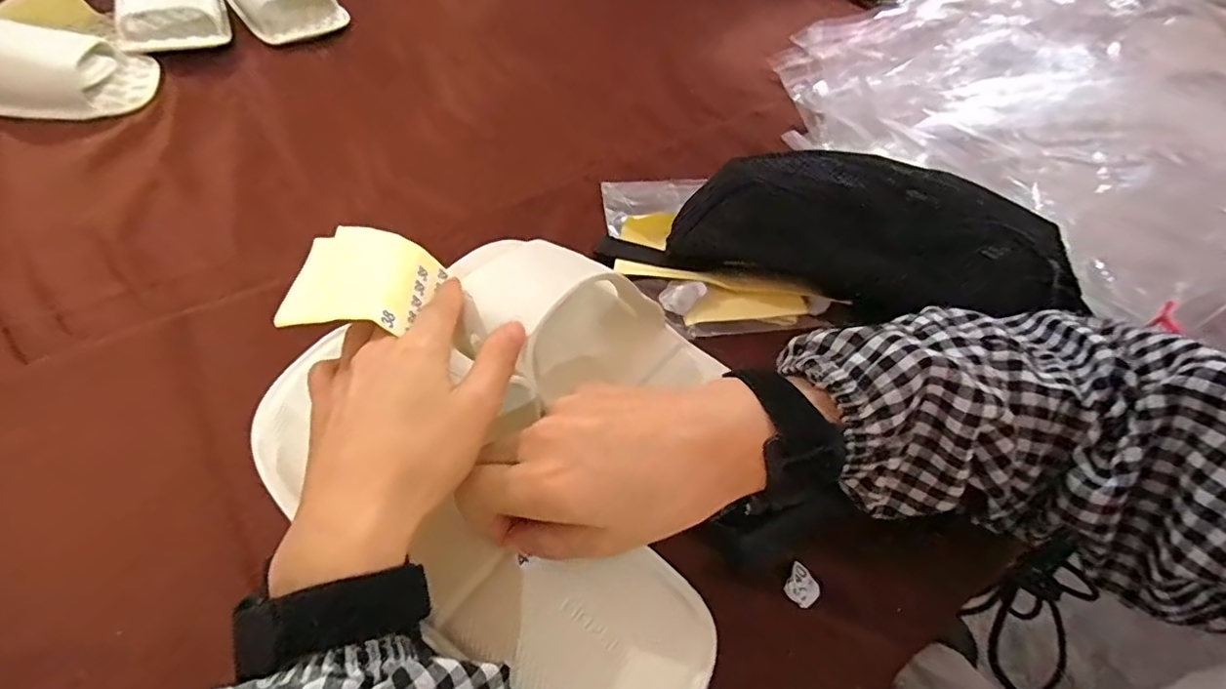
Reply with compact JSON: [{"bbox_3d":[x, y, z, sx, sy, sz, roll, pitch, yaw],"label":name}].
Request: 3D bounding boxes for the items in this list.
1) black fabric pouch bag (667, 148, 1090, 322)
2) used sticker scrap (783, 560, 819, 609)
[{"bbox_3d":[0.183,-0.092,0.423,0.265,0.047,0.116,7,52,2],"label":"black fabric pouch bag"},{"bbox_3d":[0.095,0.122,0.288,0.017,0.004,0.017,39,59,24],"label":"used sticker scrap"}]

